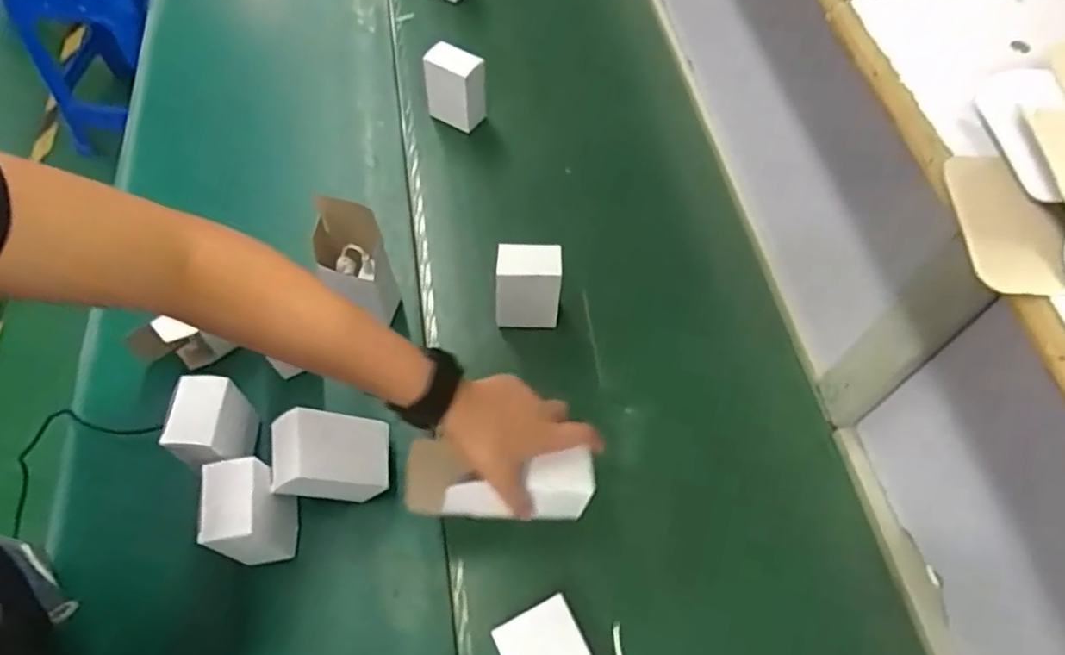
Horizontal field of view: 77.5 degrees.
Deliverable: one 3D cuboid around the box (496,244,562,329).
[{"bbox_3d":[-0.005,-0.043,0.704,0.072,0.094,0.042,5,55,0],"label":"box"}]

